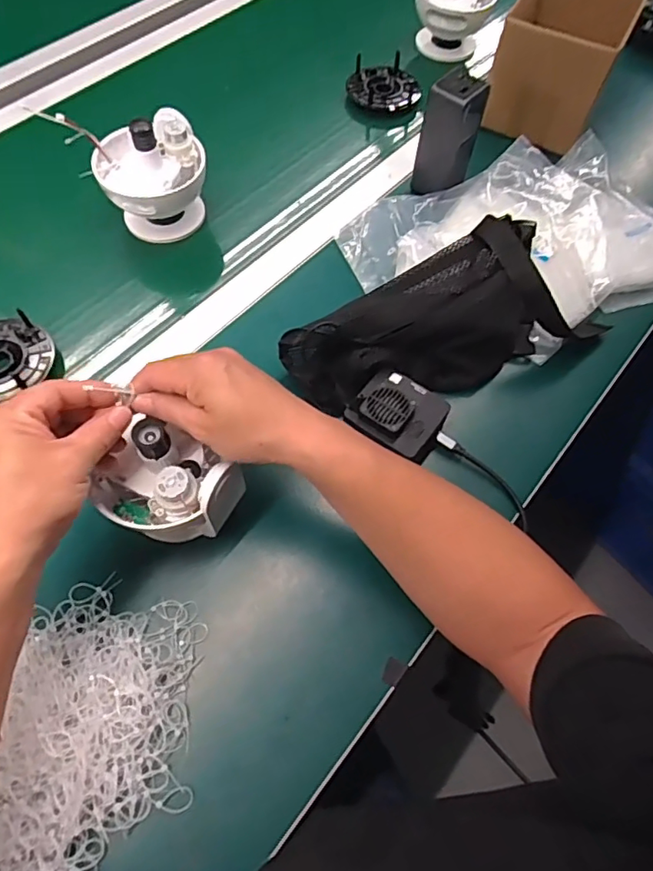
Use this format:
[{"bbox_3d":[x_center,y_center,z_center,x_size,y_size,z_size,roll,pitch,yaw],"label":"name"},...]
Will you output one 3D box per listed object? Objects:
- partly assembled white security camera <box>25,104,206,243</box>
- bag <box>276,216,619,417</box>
[{"bbox_3d":[-0.198,-0.286,0.605,0.116,0.118,0.116,-28,66,-18],"label":"partly assembled white security camera"},{"bbox_3d":[0.102,-0.115,0.524,0.291,0.089,0.122,-16,65,-11],"label":"bag"}]

